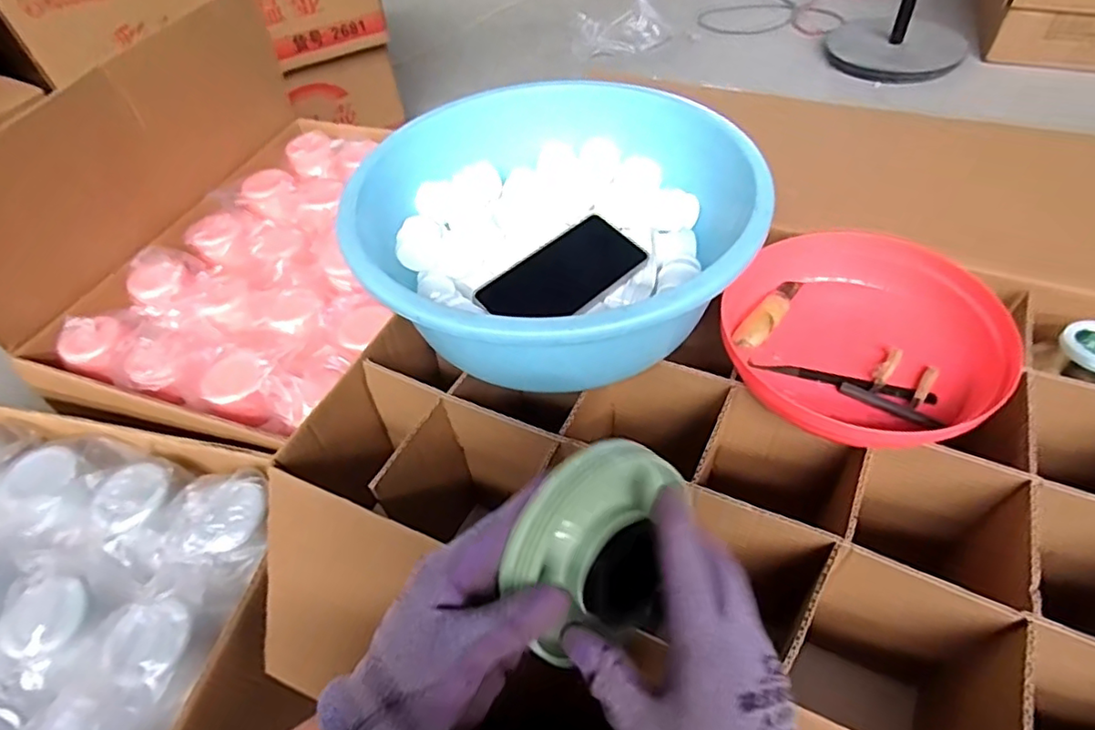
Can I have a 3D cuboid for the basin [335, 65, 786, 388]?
[{"bbox_3d":[0.013,-0.124,0.556,0.344,0.115,0.333,-3,51,3],"label":"basin"}]

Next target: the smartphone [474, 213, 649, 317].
[{"bbox_3d":[0.016,-0.080,0.547,0.076,0.010,0.154,43,66,16],"label":"smartphone"}]

